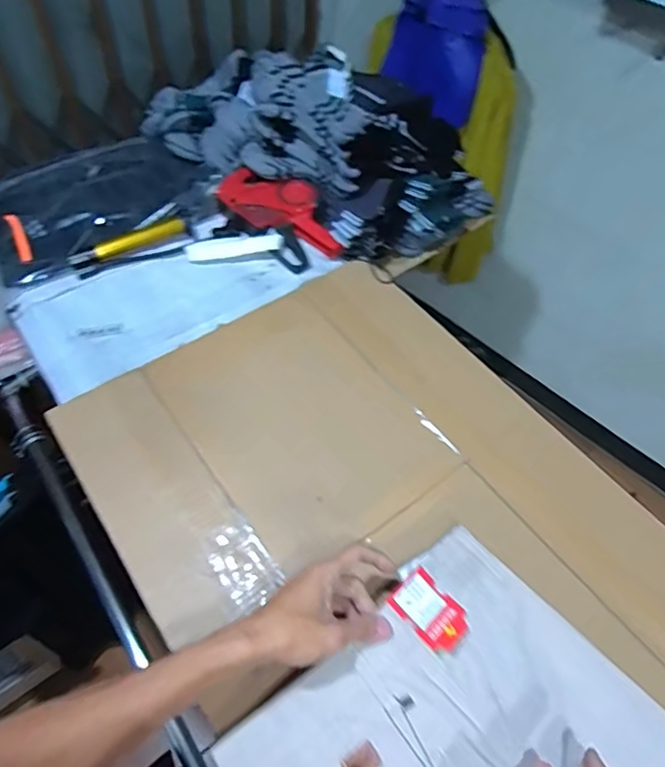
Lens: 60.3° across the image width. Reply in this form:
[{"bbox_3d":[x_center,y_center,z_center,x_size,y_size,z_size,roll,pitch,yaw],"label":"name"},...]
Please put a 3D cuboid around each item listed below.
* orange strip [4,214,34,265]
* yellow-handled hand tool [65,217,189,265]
[{"bbox_3d":[-0.493,-0.230,0.899,0.020,0.024,0.131,-24,59,-19],"label":"orange strip"},{"bbox_3d":[-0.311,-0.214,0.877,0.177,0.025,0.018,-26,60,-20],"label":"yellow-handled hand tool"}]

